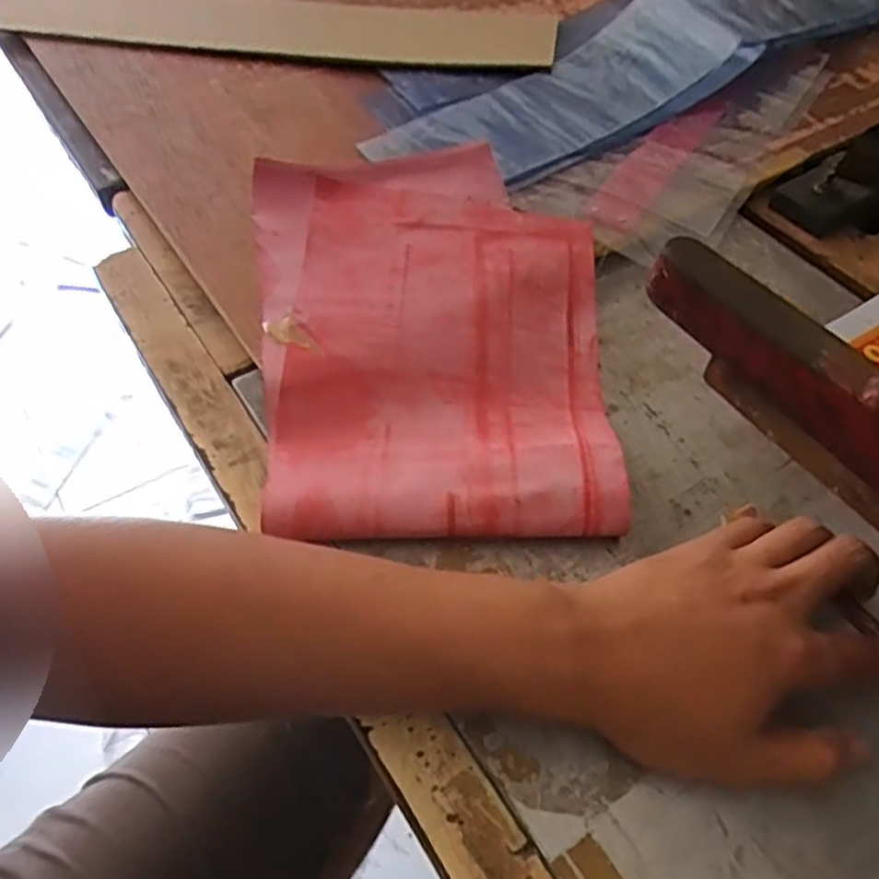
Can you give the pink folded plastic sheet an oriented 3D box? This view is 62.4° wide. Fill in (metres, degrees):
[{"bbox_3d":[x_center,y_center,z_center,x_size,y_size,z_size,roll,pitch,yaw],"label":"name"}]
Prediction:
[{"bbox_3d":[-0.008,-0.073,0.454,0.210,0.030,0.300,0,53,-3],"label":"pink folded plastic sheet"}]

